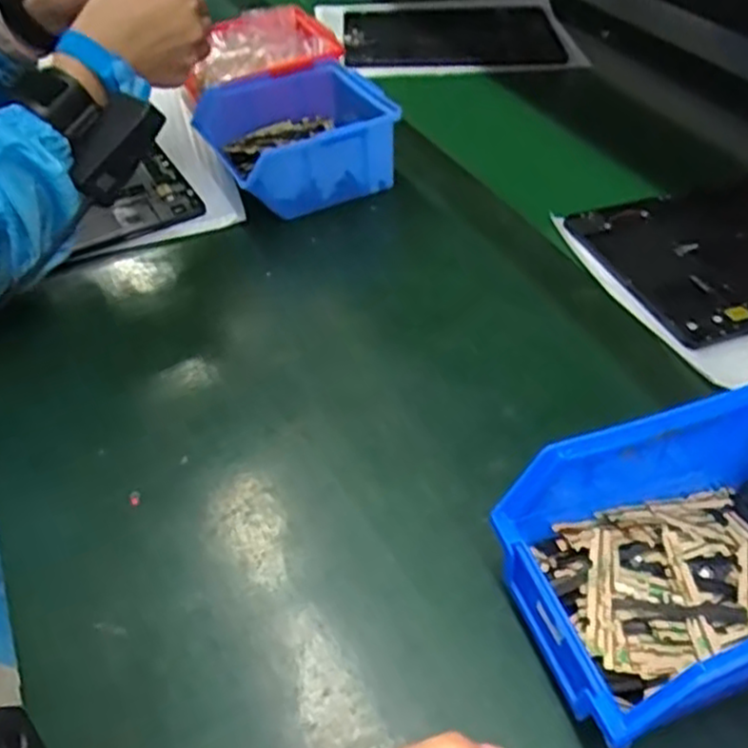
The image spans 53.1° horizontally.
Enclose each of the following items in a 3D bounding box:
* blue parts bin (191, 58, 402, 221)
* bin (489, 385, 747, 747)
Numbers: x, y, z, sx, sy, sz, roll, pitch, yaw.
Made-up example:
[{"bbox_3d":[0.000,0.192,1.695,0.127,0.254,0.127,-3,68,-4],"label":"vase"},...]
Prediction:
[{"bbox_3d":[-0.060,-0.182,0.599,0.121,0.073,0.125,-19,47,-18],"label":"blue parts bin"},{"bbox_3d":[0.143,0.078,0.314,0.159,0.079,0.104,-13,46,-12],"label":"bin"}]

